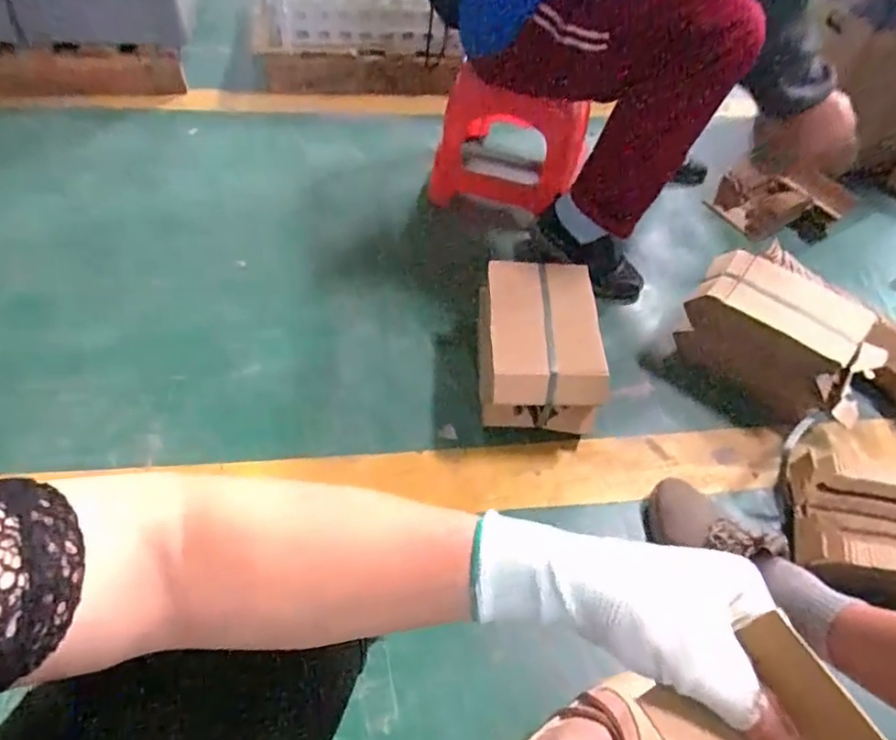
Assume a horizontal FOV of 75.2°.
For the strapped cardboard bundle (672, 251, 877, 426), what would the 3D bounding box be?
[{"bbox_3d":[0.512,-0.055,0.948,0.246,0.132,0.163,36,56,21],"label":"strapped cardboard bundle"}]

